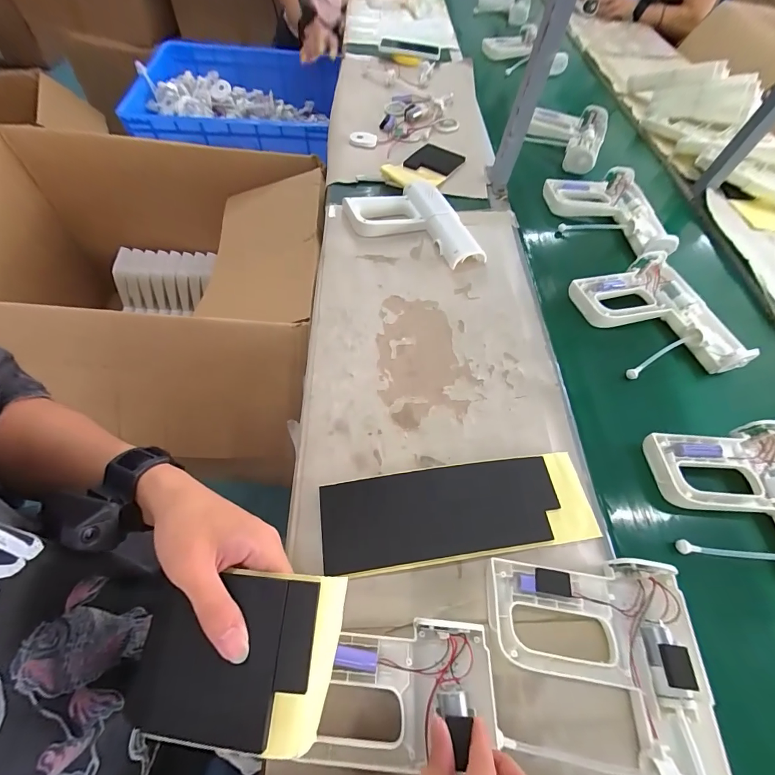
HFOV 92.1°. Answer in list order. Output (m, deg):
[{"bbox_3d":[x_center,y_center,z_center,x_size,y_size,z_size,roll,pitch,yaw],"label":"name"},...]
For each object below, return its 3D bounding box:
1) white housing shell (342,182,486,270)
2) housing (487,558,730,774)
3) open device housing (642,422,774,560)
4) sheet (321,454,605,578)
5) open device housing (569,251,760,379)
[{"bbox_3d":[0.038,-0.267,0.613,0.176,0.045,0.203,-18,63,-13],"label":"white housing shell"},{"bbox_3d":[0.188,0.263,0.318,0.178,0.037,0.210,2,60,-2],"label":"housing"},{"bbox_3d":[0.413,0.146,0.428,0.191,0.051,0.213,4,60,0],"label":"open device housing"},{"bbox_3d":[0.078,0.134,0.405,0.292,0.020,0.095,-6,61,-6],"label":"sheet"},{"bbox_3d":[0.406,-0.099,0.572,0.189,0.057,0.215,-11,61,-9],"label":"open device housing"}]

